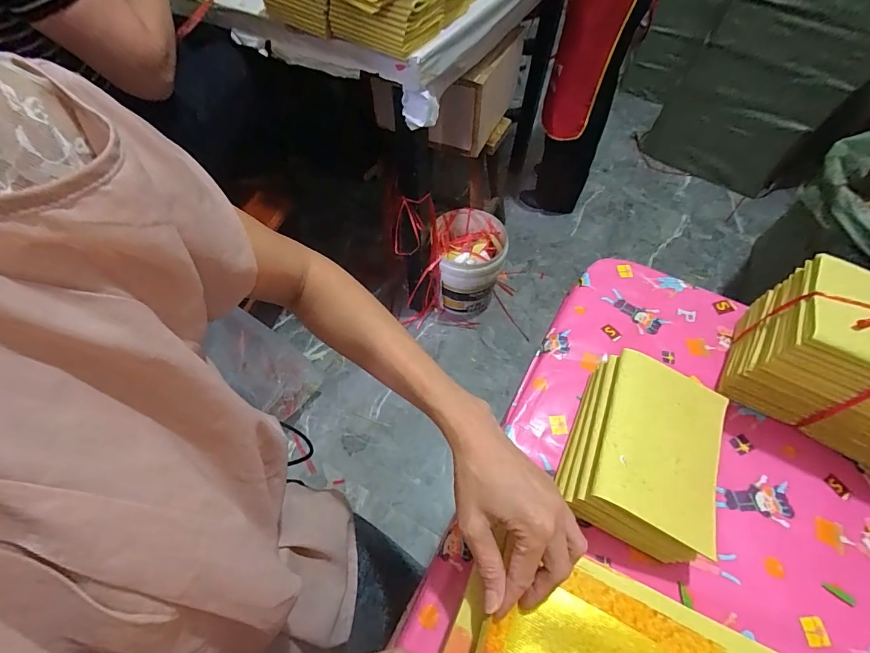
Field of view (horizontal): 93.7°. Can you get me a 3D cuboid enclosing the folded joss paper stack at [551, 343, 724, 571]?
[{"bbox_3d":[0.200,0.115,0.387,0.126,0.062,0.158,21,60,13],"label":"folded joss paper stack"}]

